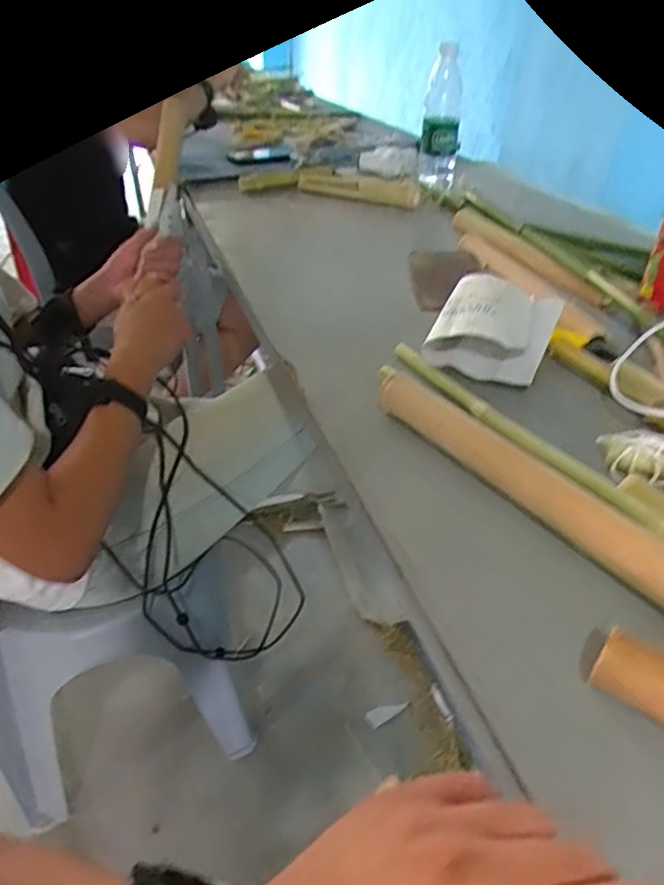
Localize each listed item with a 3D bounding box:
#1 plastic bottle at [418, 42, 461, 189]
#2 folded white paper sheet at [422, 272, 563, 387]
[{"bbox_3d":[0.181,-0.532,1.003,0.062,0.195,0.061,6,38,5],"label":"plastic bottle"},{"bbox_3d":[0.165,-0.119,0.620,0.108,0.041,0.146,17,40,20],"label":"folded white paper sheet"}]

